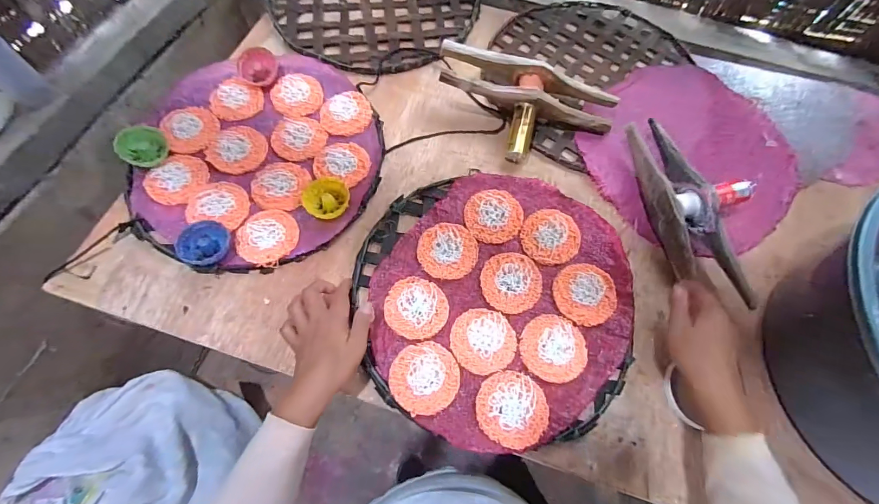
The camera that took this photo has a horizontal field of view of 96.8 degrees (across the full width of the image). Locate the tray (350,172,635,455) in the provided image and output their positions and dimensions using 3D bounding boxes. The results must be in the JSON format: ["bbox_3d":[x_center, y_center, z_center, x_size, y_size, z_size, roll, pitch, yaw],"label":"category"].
[{"bbox_3d":[0.074,0.054,0.501,0.337,0.016,0.344,1,66,-2],"label":"tray"}]

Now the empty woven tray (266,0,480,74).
[{"bbox_3d":[-0.127,-0.504,0.750,0.382,0.013,0.412,-35,72,-16],"label":"empty woven tray"}]

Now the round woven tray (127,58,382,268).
[{"bbox_3d":[-0.261,-0.144,0.573,0.340,0.025,0.351,1,66,-2],"label":"round woven tray"}]

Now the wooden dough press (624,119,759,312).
[{"bbox_3d":[0.355,-0.064,0.538,0.119,0.061,0.270,-9,66,-7],"label":"wooden dough press"}]

